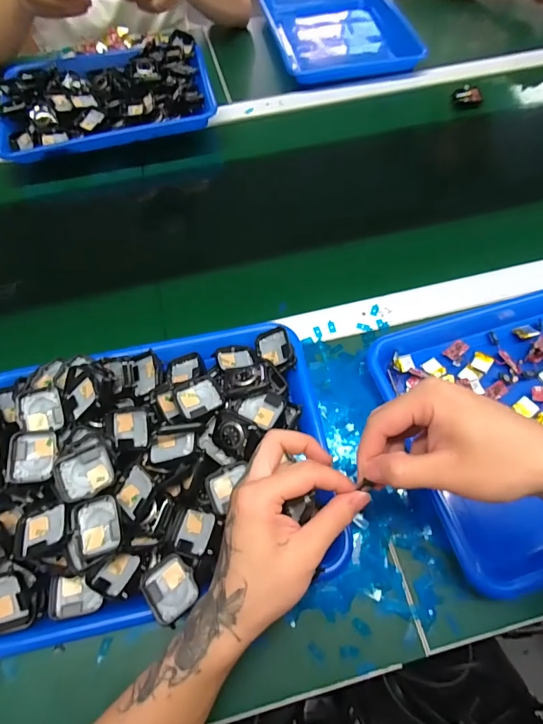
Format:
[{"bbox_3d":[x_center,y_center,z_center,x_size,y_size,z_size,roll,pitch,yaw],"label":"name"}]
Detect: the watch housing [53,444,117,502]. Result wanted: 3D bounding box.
[{"bbox_3d":[-0.153,0.091,0.325,0.040,0.012,0.038,-26,78,-17],"label":"watch housing"}]

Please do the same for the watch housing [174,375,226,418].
[{"bbox_3d":[-0.068,0.032,0.372,0.040,0.010,0.034,-30,66,-13],"label":"watch housing"}]

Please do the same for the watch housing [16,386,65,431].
[{"bbox_3d":[-0.215,0.044,0.370,0.036,0.005,0.041,-16,81,-15],"label":"watch housing"}]

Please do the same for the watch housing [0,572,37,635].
[{"bbox_3d":[-0.215,0.195,0.322,0.038,0.013,0.048,-19,93,-8],"label":"watch housing"}]

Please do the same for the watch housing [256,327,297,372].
[{"bbox_3d":[0.004,-0.012,0.414,0.033,0.019,0.049,-16,64,-6],"label":"watch housing"}]

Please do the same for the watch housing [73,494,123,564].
[{"bbox_3d":[-0.139,0.132,0.315,0.036,0.009,0.044,-15,64,-6],"label":"watch housing"}]

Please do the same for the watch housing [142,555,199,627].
[{"bbox_3d":[-0.080,0.179,0.314,0.037,0.012,0.044,-32,66,-13],"label":"watch housing"}]

